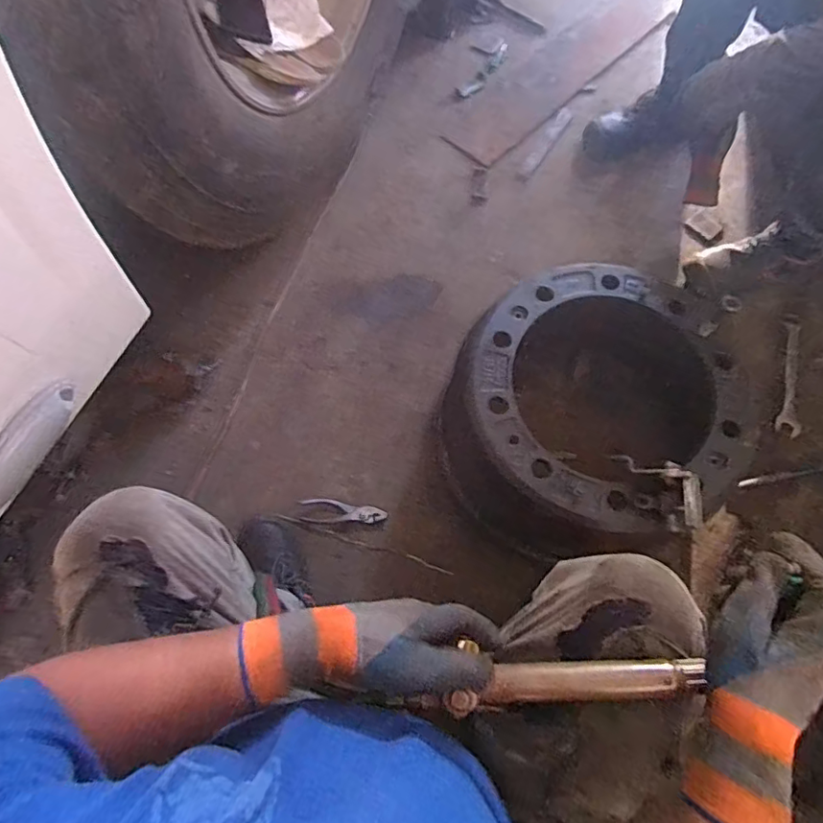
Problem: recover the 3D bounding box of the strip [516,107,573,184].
[{"bbox_3d":[0.319,-0.633,1.270,0.037,0.005,0.249,31,76,10],"label":"strip"}]

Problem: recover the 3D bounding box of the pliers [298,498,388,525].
[{"bbox_3d":[-0.120,0.177,0.946,0.148,0.021,0.045,2,69,1],"label":"pliers"}]

